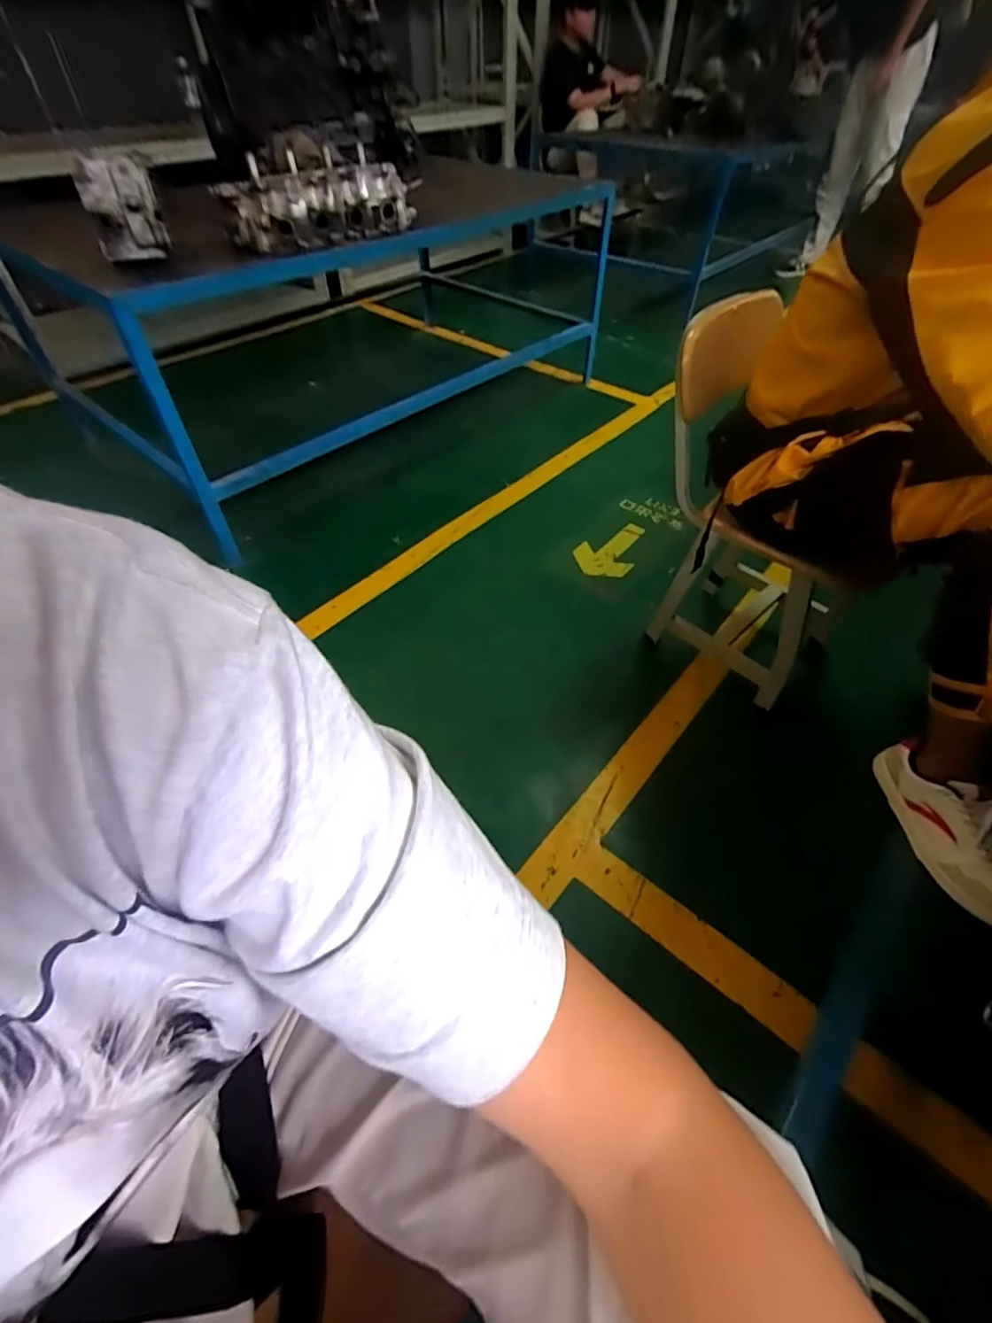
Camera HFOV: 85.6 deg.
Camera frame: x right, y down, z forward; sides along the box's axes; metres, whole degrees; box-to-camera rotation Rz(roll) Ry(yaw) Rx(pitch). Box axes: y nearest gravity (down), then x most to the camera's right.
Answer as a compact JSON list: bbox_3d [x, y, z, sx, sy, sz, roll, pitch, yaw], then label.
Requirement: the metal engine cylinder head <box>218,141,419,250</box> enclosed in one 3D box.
[{"bbox_3d":[-0.463,-1.234,1.438,0.510,0.152,0.212,-10,50,-8],"label":"metal engine cylinder head"}]

